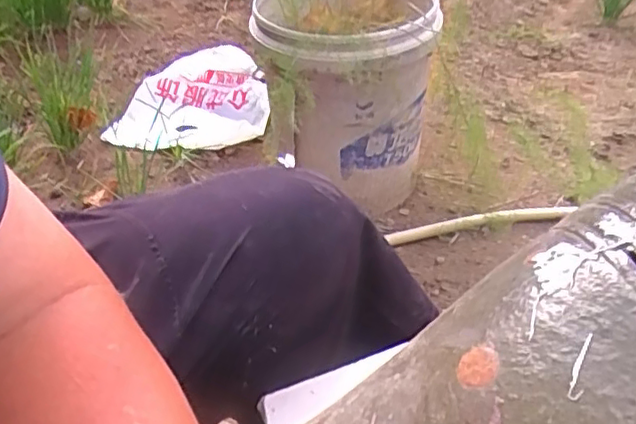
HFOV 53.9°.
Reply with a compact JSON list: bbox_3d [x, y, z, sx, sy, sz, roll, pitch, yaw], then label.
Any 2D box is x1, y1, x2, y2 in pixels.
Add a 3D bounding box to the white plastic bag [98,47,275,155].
[{"bbox_3d":[-0.289,-0.261,1.396,0.352,0.120,0.396,-5,40,-1],"label":"white plastic bag"}]

